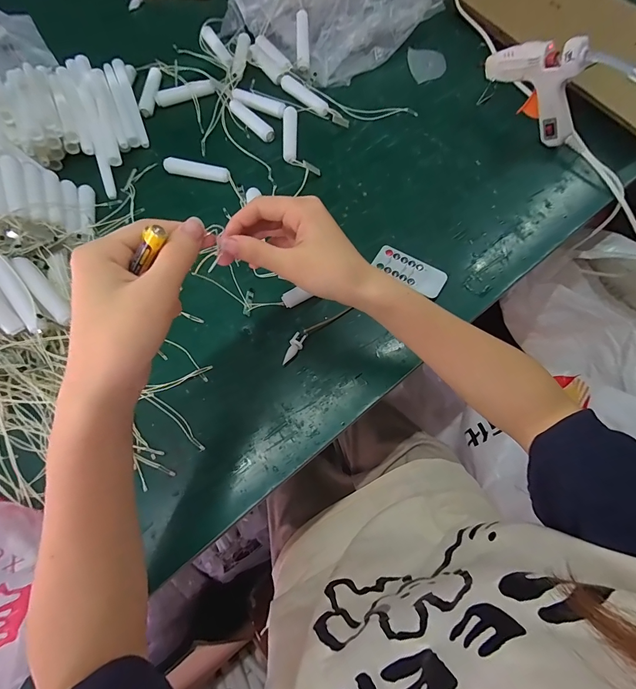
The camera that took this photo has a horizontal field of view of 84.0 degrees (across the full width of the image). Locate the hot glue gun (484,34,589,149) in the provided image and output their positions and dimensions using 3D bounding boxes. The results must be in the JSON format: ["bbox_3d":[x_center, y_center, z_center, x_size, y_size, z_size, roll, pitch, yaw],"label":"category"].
[{"bbox_3d":[0.271,-0.326,0.444,0.025,0.115,0.138,-39,72,-11],"label":"hot glue gun"}]

